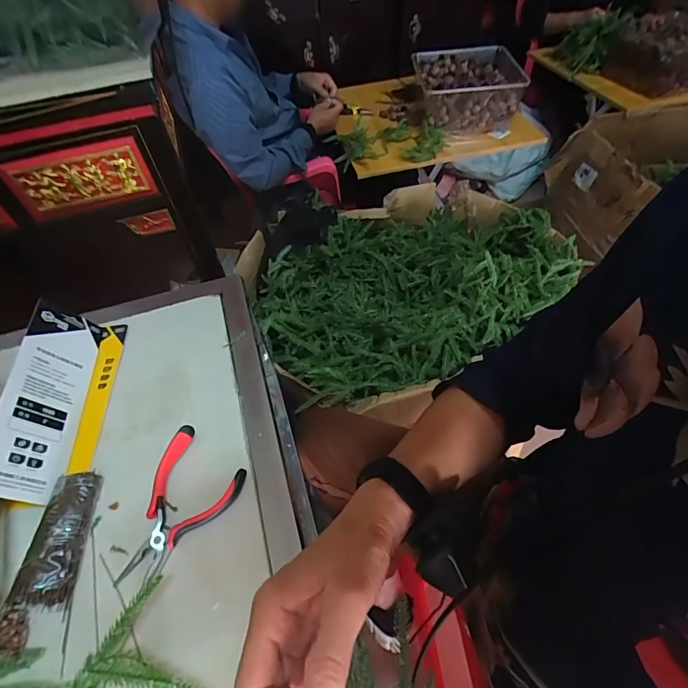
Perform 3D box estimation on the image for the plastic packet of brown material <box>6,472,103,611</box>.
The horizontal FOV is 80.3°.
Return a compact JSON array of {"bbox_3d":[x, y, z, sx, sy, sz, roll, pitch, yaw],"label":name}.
[{"bbox_3d":[-0.253,0.170,0.364,0.042,0.023,0.107,-5,51,1],"label":"plastic packet of brown material"}]

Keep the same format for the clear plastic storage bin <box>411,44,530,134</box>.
[{"bbox_3d":[0.354,-0.747,1.194,0.282,0.137,0.255,-6,52,-1],"label":"clear plastic storage bin"}]

